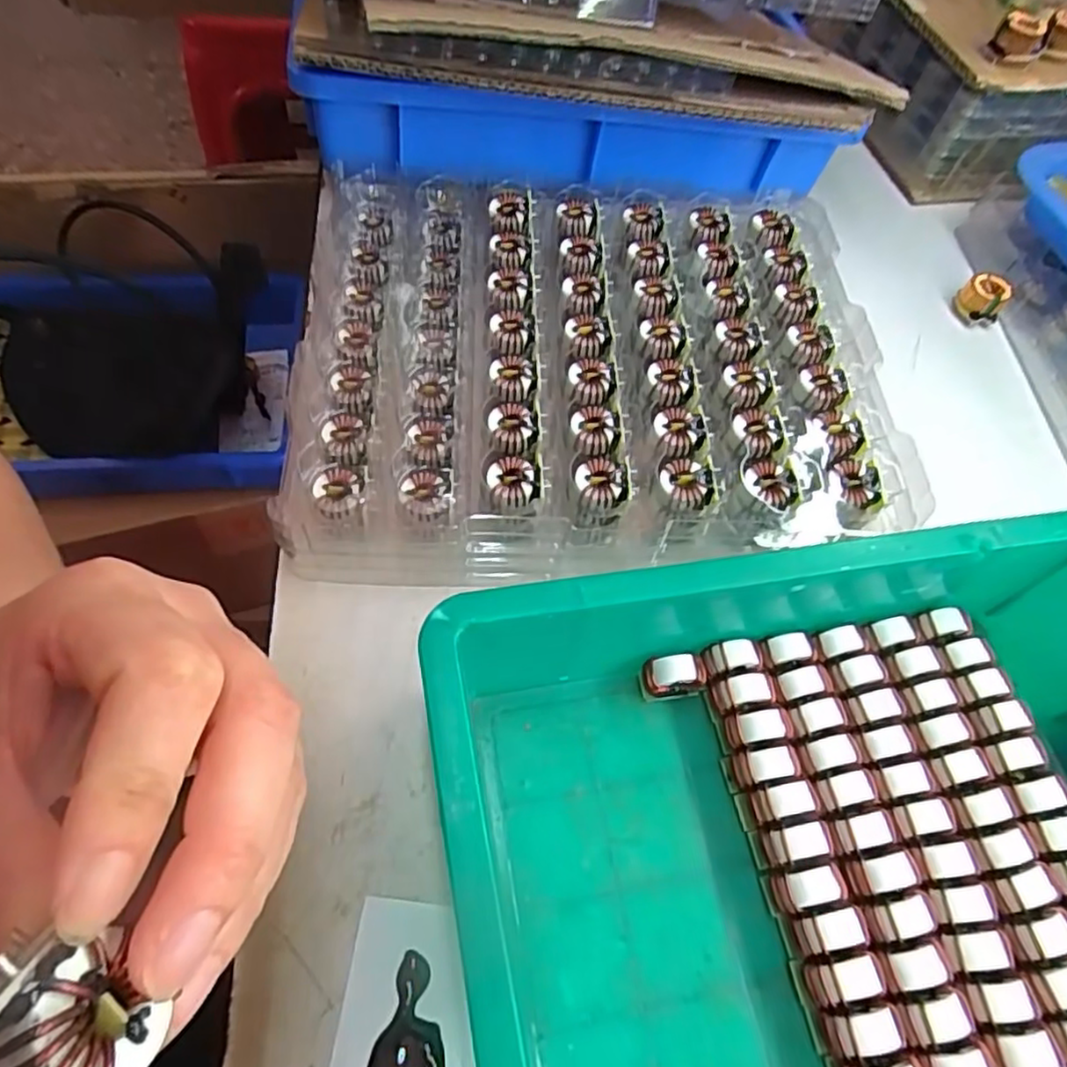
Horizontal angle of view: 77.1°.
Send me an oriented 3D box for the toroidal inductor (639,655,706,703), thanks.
[{"bbox_3d":[0.061,0.064,0.296,0.027,0.027,0.014,-3,61,-6],"label":"toroidal inductor"}]

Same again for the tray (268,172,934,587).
[{"bbox_3d":[0.032,-0.102,0.363,0.305,0.020,0.260,-2,60,-5],"label":"tray"}]

